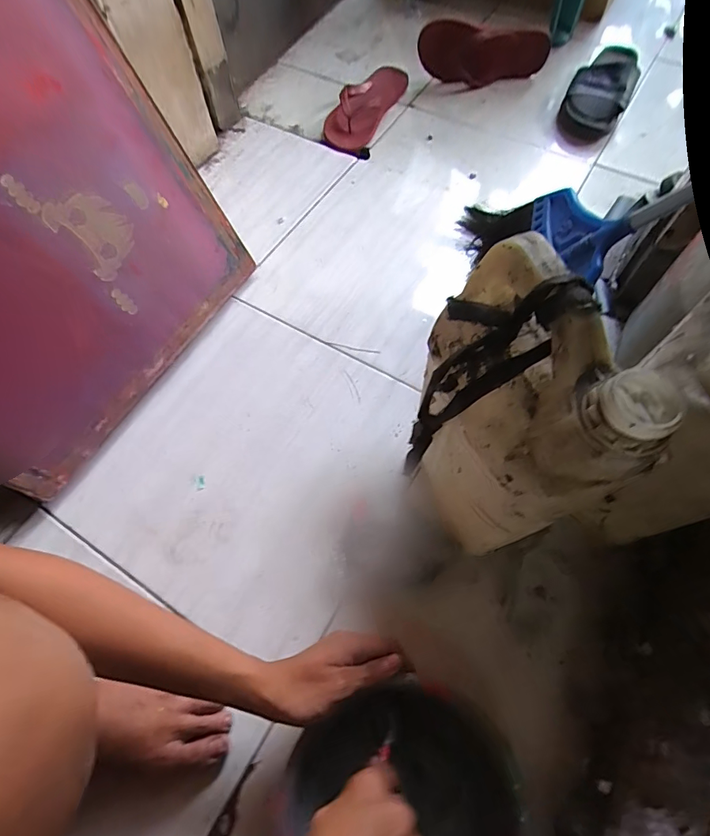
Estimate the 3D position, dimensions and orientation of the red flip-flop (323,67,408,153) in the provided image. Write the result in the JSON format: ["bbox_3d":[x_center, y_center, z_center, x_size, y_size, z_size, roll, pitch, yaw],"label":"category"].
[{"bbox_3d":[0.020,-0.648,0.878,0.109,0.040,0.271,21,67,12],"label":"red flip-flop"}]

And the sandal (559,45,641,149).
[{"bbox_3d":[0.496,-0.663,0.851,0.111,0.068,0.275,24,68,13],"label":"sandal"}]

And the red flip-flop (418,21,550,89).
[{"bbox_3d":[0.268,-0.744,0.874,0.272,0.108,0.045,-7,64,-15],"label":"red flip-flop"}]

